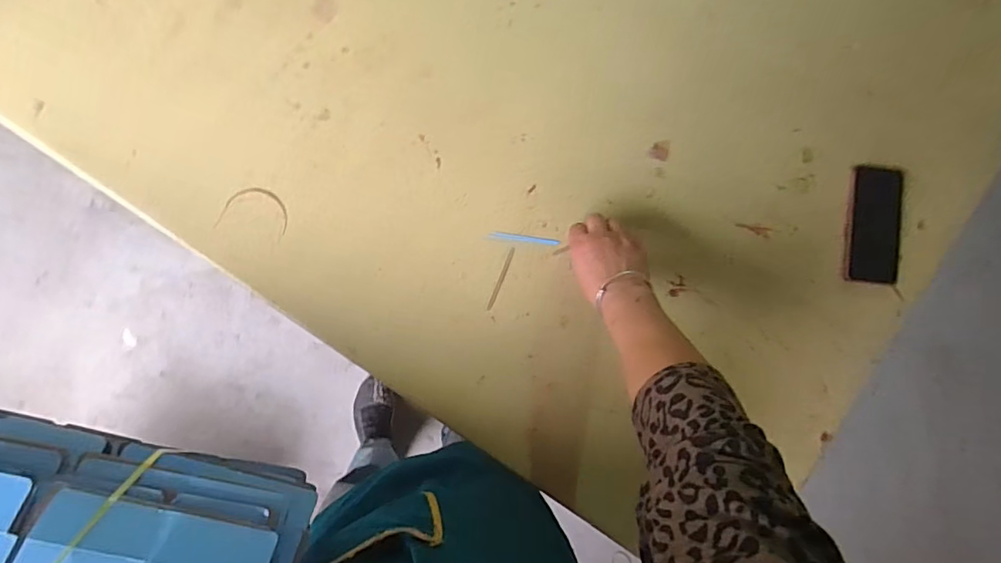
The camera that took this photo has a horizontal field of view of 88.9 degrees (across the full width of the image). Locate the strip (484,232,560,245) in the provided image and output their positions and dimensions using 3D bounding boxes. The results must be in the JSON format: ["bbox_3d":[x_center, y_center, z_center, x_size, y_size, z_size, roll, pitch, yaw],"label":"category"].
[{"bbox_3d":[0.030,-0.056,0.674,0.096,0.006,0.010,5,89,-5],"label":"strip"}]

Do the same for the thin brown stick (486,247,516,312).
[{"bbox_3d":[0.002,-0.003,0.670,0.008,0.004,0.086,22,88,-5],"label":"thin brown stick"}]

